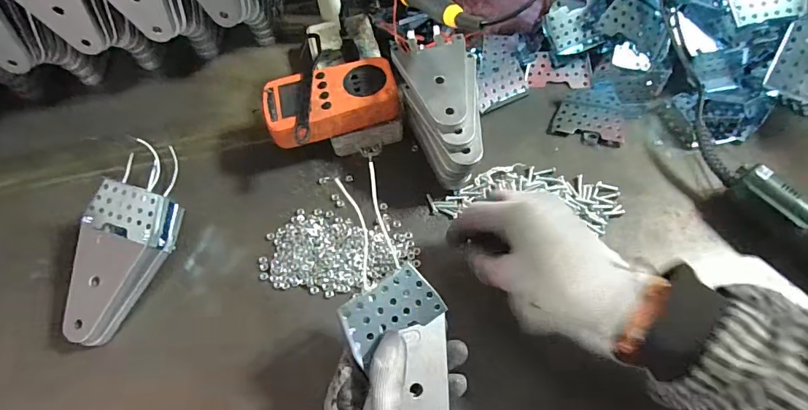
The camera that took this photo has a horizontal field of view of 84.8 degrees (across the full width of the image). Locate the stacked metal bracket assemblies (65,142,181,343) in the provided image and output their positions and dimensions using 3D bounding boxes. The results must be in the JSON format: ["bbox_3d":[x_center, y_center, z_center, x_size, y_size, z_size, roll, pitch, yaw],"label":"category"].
[{"bbox_3d":[-0.244,0.031,0.400,0.066,0.065,0.185,11,75,10],"label":"stacked metal bracket assemblies"}]

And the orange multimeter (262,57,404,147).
[{"bbox_3d":[-0.068,-0.097,0.428,0.124,0.030,0.078,-15,62,-3],"label":"orange multimeter"}]

